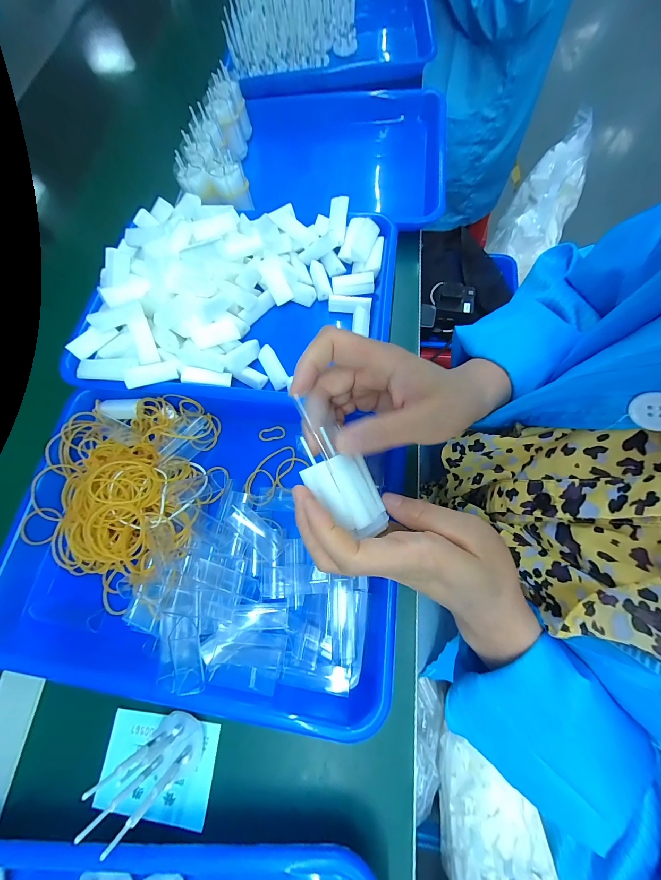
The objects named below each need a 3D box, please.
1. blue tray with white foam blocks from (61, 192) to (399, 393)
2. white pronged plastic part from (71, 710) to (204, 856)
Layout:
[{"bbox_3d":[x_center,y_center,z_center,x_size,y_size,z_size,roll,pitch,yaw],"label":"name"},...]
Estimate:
[{"bbox_3d":[-0.089,-0.156,0.337,0.304,0.064,0.239,4,71,7],"label":"blue tray with white foam blocks"},{"bbox_3d":[-0.115,0.219,0.202,0.032,0.074,0.035,-30,75,16],"label":"white pronged plastic part"}]

